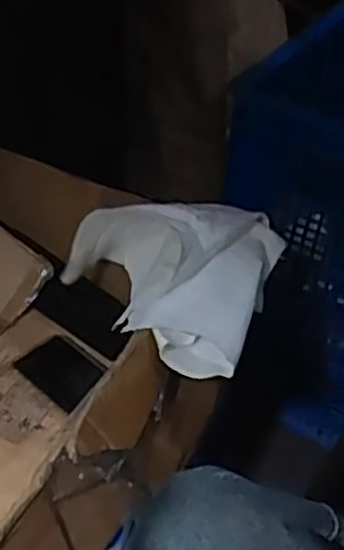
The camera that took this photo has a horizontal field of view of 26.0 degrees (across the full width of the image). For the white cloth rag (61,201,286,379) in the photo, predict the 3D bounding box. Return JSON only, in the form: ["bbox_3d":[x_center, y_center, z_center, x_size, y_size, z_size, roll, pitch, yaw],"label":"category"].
[{"bbox_3d":[-0.014,-0.007,0.775,0.218,0.110,0.174,18,41,12],"label":"white cloth rag"}]

